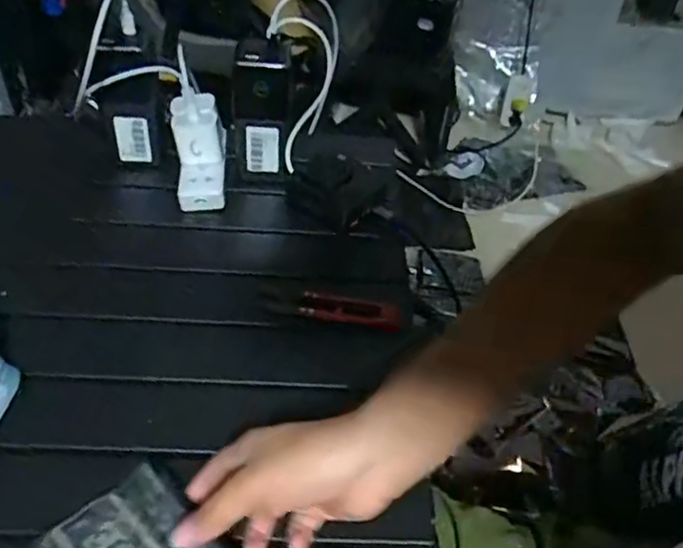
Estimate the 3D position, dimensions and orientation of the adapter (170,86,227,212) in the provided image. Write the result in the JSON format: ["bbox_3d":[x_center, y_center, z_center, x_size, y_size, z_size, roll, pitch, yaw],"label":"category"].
[{"bbox_3d":[-0.137,-0.119,0.603,0.048,0.025,0.115,-5,87,-13],"label":"adapter"}]

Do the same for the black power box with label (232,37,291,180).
[{"bbox_3d":[-0.076,-0.153,0.588,0.049,0.138,0.033,-8,45,-13],"label":"black power box with label"}]

